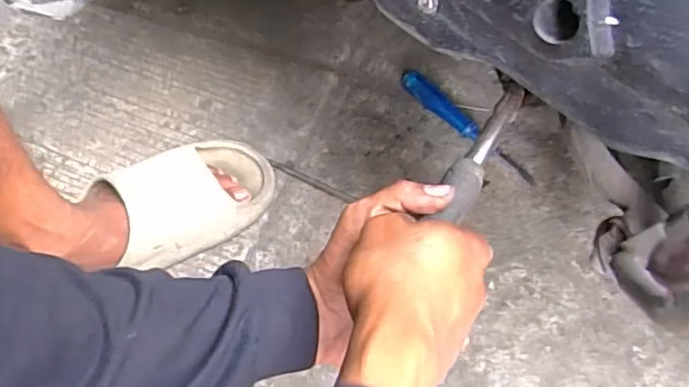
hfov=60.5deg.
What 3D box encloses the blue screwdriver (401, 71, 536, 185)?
[{"bbox_3d":[0.147,-0.083,0.685,0.188,0.026,0.030,39,71,20],"label":"blue screwdriver"}]

